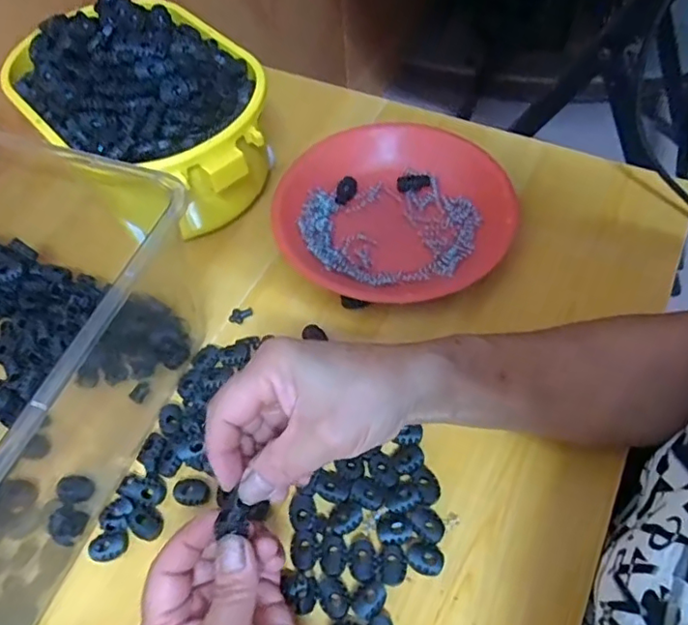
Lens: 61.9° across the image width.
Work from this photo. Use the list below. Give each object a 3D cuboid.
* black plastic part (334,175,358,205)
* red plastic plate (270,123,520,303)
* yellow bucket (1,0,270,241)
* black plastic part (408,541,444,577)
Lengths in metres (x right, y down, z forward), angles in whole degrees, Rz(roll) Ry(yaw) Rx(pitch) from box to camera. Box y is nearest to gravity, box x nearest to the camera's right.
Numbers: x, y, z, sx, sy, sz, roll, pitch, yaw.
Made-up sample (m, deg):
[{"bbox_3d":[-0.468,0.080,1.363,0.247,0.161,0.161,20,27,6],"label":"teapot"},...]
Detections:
[{"bbox_3d":[0.002,-0.110,0.514,0.017,0.007,0.030,6,58,9],"label":"black plastic part"},{"bbox_3d":[0.041,-0.087,0.483,0.194,0.024,0.182,-2,57,3],"label":"red plastic plate"},{"bbox_3d":[-0.159,-0.167,0.481,0.165,0.102,0.232,-41,65,-19],"label":"yellow bucket"},{"bbox_3d":[0.049,0.147,0.343,0.021,0.007,0.017,15,60,14],"label":"black plastic part"}]

